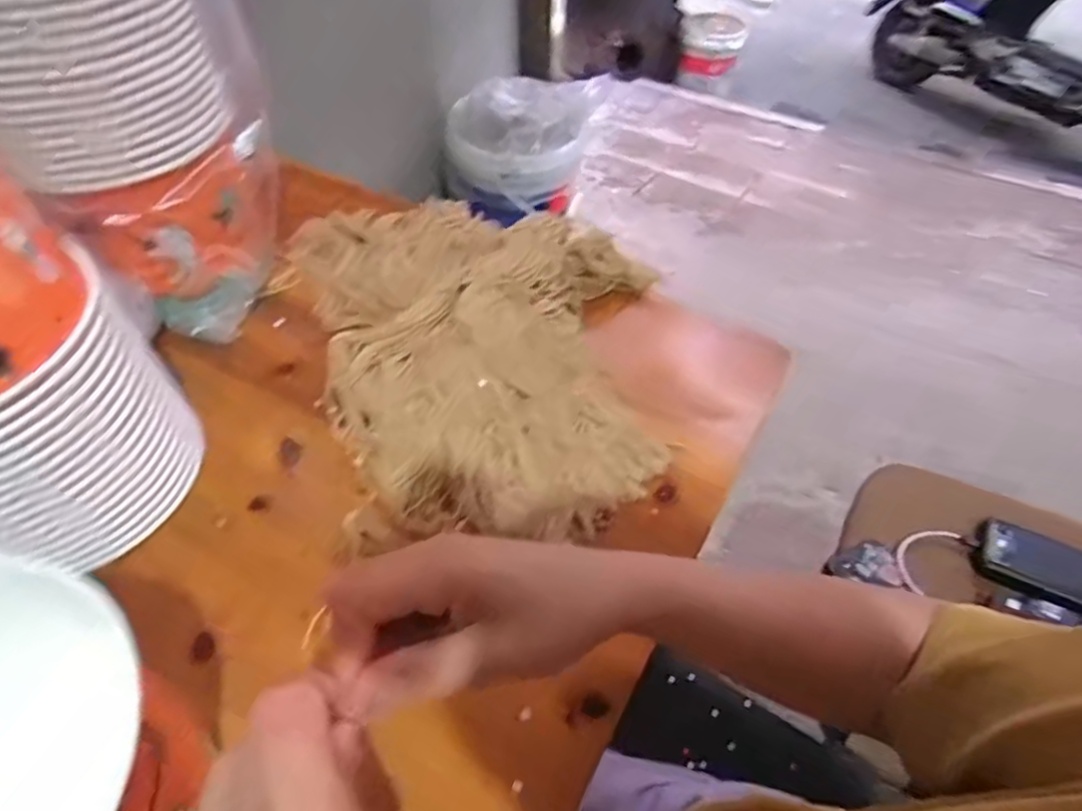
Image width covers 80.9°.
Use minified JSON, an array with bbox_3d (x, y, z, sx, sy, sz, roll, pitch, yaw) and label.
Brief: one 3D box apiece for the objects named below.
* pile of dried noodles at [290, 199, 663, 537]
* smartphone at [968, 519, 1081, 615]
[{"bbox_3d":[-0.039,-0.068,0.508,0.279,0.046,0.373,-14,52,-14],"label":"pile of dried noodles"},{"bbox_3d":[0.562,0.179,0.697,0.149,0.009,0.075,22,63,28],"label":"smartphone"}]

